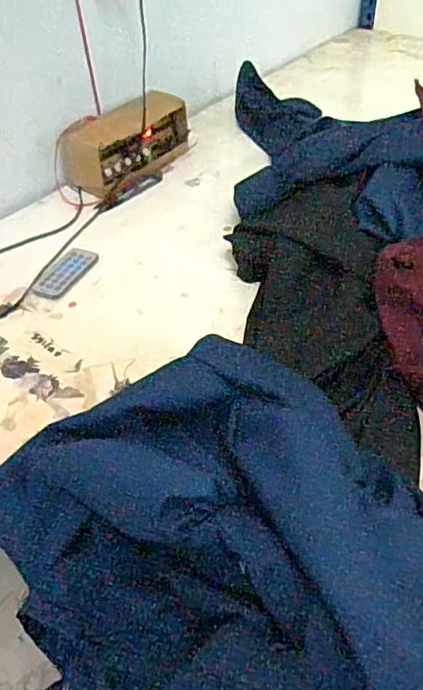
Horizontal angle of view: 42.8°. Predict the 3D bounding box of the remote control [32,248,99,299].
[{"bbox_3d":[-0.170,-0.086,0.627,0.042,0.004,0.087,18,51,20],"label":"remote control"}]

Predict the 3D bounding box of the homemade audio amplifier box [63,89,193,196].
[{"bbox_3d":[-0.115,-0.287,0.757,0.065,0.087,0.184,30,56,28],"label":"homemade audio amplifier box"}]

